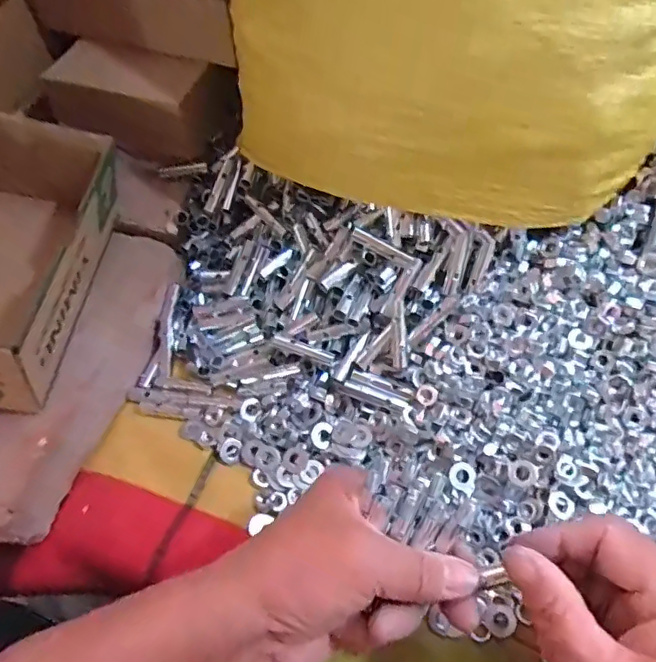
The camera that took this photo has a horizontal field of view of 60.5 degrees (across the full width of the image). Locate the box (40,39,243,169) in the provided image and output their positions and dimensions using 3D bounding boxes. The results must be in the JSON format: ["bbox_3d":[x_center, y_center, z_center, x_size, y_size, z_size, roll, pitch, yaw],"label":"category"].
[{"bbox_3d":[-0.147,-0.180,0.448,0.135,0.059,0.075,20,59,16],"label":"box"}]

